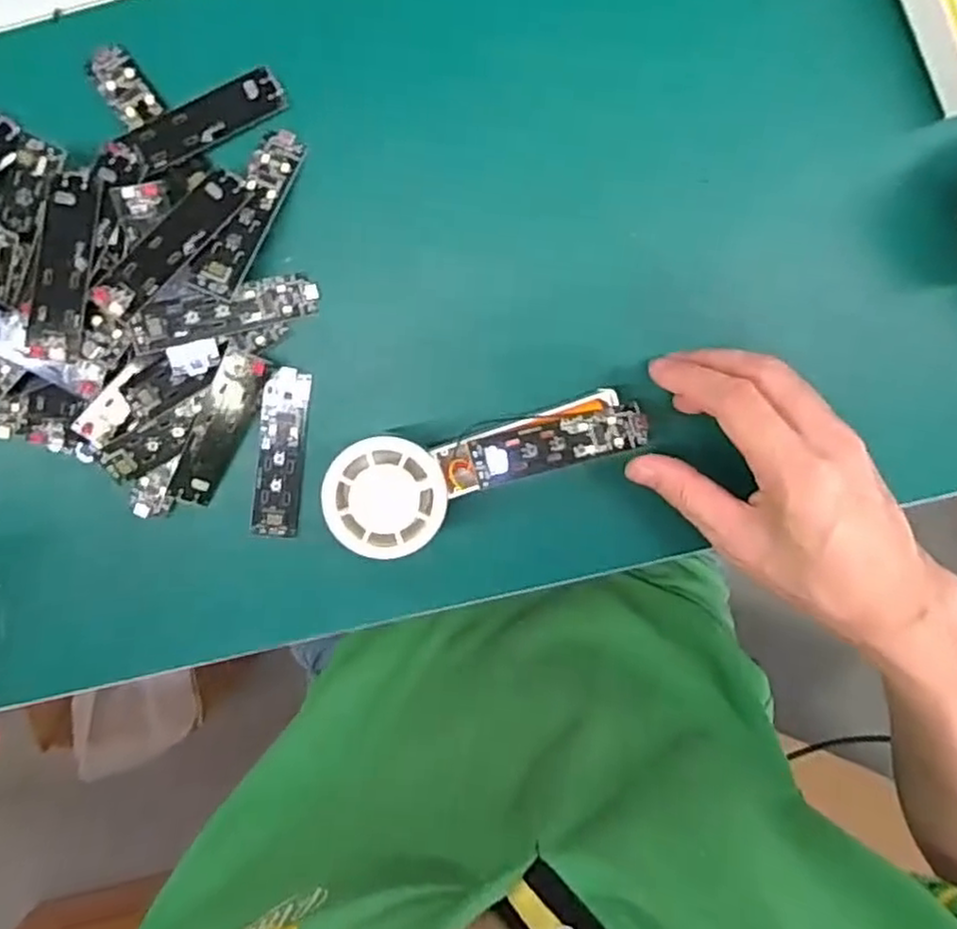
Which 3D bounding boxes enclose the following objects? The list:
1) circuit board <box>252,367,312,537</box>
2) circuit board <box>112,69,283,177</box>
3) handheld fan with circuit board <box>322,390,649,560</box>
[{"bbox_3d":[-0.106,-0.005,0.383,0.024,0.004,0.089,5,96,-18],"label":"circuit board"},{"bbox_3d":[-0.136,-0.173,0.355,0.078,0.006,0.026,-32,88,-5],"label":"circuit board"},{"bbox_3d":[0.004,-0.003,0.341,0.154,0.036,0.053,-20,99,3],"label":"handheld fan with circuit board"}]

